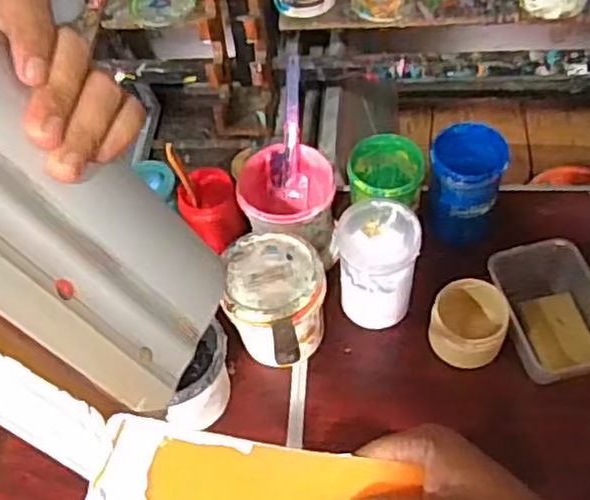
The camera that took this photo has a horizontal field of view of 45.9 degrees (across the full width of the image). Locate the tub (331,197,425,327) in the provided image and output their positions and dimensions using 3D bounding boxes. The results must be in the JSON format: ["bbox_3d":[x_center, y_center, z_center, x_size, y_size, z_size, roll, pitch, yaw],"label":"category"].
[{"bbox_3d":[0.102,0.017,0.877,0.101,0.153,0.093,-2,55,3],"label":"tub"}]

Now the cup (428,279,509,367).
[{"bbox_3d":[0.214,0.093,0.862,0.089,0.072,0.100,16,58,15],"label":"cup"}]

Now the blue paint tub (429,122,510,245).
[{"bbox_3d":[0.227,-0.085,0.936,0.096,0.127,0.108,3,55,7],"label":"blue paint tub"}]

